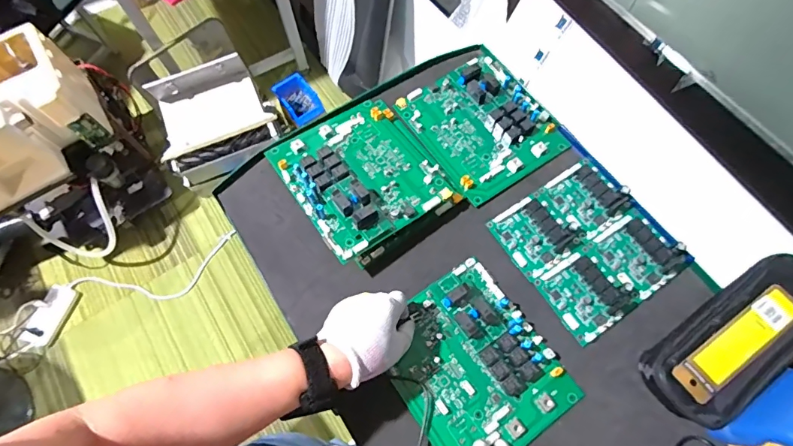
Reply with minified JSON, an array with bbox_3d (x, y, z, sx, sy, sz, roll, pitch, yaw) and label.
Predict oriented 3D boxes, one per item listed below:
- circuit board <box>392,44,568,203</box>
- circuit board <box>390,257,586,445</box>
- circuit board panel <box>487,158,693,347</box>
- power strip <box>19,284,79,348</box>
[{"bbox_3d":[0.122,-0.146,0.619,0.177,0.023,0.201,-32,70,-11],"label":"circuit board"},{"bbox_3d":[0.088,0.162,0.488,0.173,0.027,0.196,-35,70,-12],"label":"circuit board"},{"bbox_3d":[0.245,0.026,0.549,0.176,0.021,0.187,-33,70,-12],"label":"circuit board panel"},{"bbox_3d":[-1.112,0.299,1.382,0.094,0.029,0.190,29,74,-14],"label":"power strip"}]

